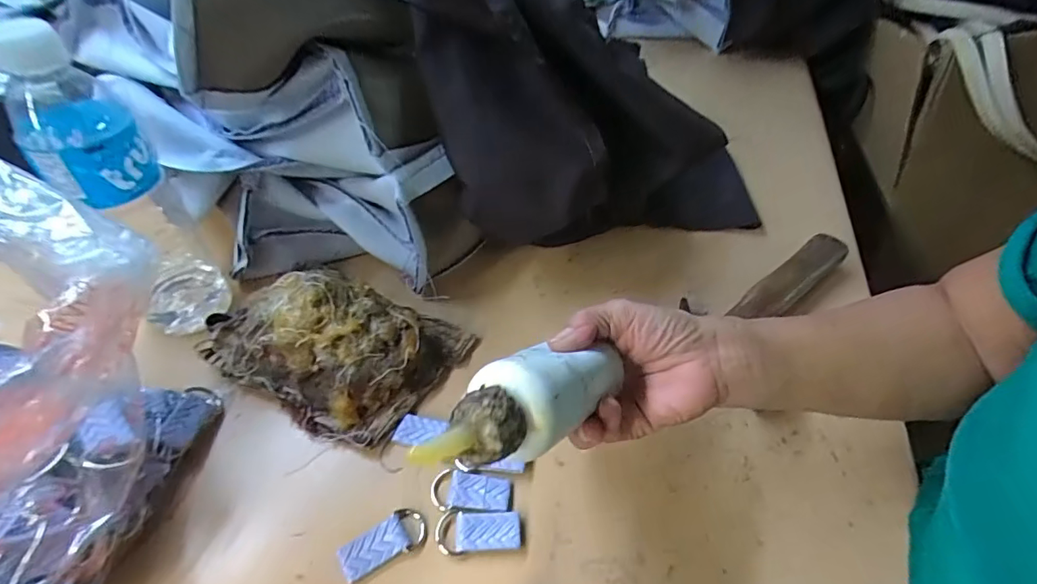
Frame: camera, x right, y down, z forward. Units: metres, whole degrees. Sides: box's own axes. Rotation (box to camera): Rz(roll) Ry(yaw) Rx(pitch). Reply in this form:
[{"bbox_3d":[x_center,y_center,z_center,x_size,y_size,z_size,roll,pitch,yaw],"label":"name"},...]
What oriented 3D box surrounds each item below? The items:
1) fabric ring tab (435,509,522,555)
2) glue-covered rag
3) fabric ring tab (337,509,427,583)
[{"bbox_3d":[-0.023,0.142,0.292,0.049,0.006,0.022,0,46,-3],"label":"fabric ring tab"},{"bbox_3d":[-0.138,0.024,0.358,0.176,0.067,0.121,23,49,18],"label":"glue-covered rag"},{"bbox_3d":[-0.077,0.146,0.286,0.048,0.004,0.025,-26,53,-25],"label":"fabric ring tab"}]

